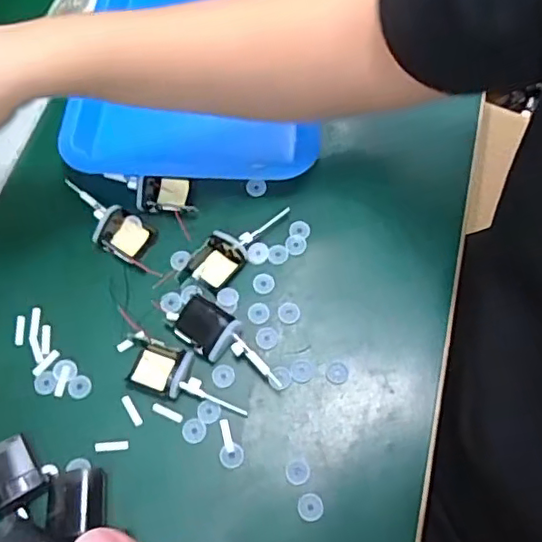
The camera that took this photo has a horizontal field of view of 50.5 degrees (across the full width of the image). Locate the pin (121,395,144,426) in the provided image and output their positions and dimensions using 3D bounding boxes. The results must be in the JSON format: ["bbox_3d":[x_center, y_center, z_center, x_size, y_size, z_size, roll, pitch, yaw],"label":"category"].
[{"bbox_3d":[-0.103,0.103,0.425,0.007,0.004,0.025,-33,69,-13],"label":"pin"}]

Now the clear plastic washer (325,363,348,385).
[{"bbox_3d":[0.050,0.077,0.431,0.016,0.004,0.016,0,65,1],"label":"clear plastic washer"}]

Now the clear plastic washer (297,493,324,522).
[{"bbox_3d":[0.027,0.161,0.392,0.017,0.004,0.017,0,65,1],"label":"clear plastic washer"}]

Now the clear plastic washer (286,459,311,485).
[{"bbox_3d":[0.019,0.139,0.398,0.016,0.004,0.016,0,65,1],"label":"clear plastic washer"}]

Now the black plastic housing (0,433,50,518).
[{"bbox_3d":[-0.180,0.141,0.398,0.035,0.023,0.048,-31,69,-13],"label":"black plastic housing"}]

